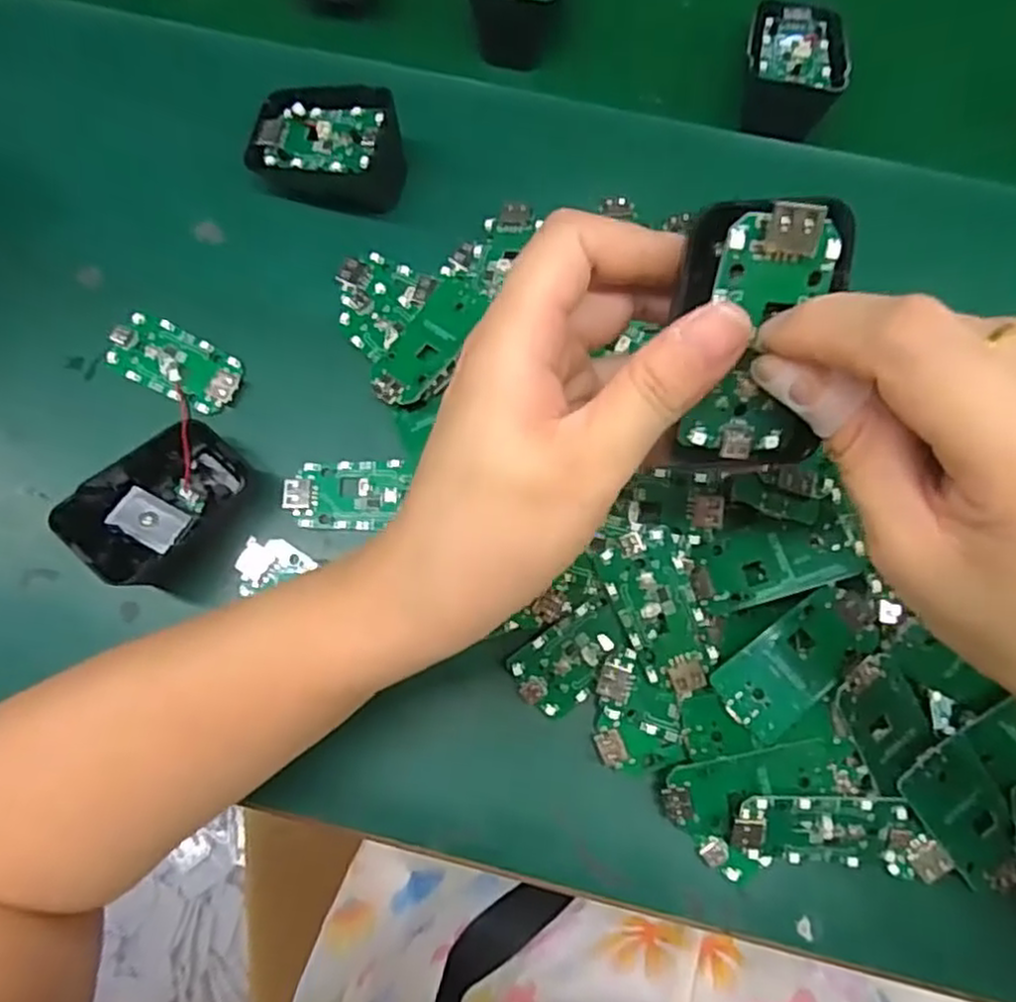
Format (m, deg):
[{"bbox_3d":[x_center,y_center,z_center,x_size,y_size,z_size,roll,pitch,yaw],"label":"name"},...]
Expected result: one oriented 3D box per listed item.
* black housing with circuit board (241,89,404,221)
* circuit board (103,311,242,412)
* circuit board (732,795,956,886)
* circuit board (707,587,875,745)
[{"bbox_3d":[-0.084,-0.162,0.332,0.070,0.037,0.045,13,79,3],"label":"black housing with circuit board"},{"bbox_3d":[-0.151,-0.063,0.328,0.062,0.011,0.031,26,80,5],"label":"circuit board"},{"bbox_3d":[0.125,0.126,0.273,0.078,0.010,0.032,2,113,4],"label":"circuit board"},{"bbox_3d":[0.109,0.061,0.273,0.061,0.004,0.029,-40,72,3],"label":"circuit board"}]

